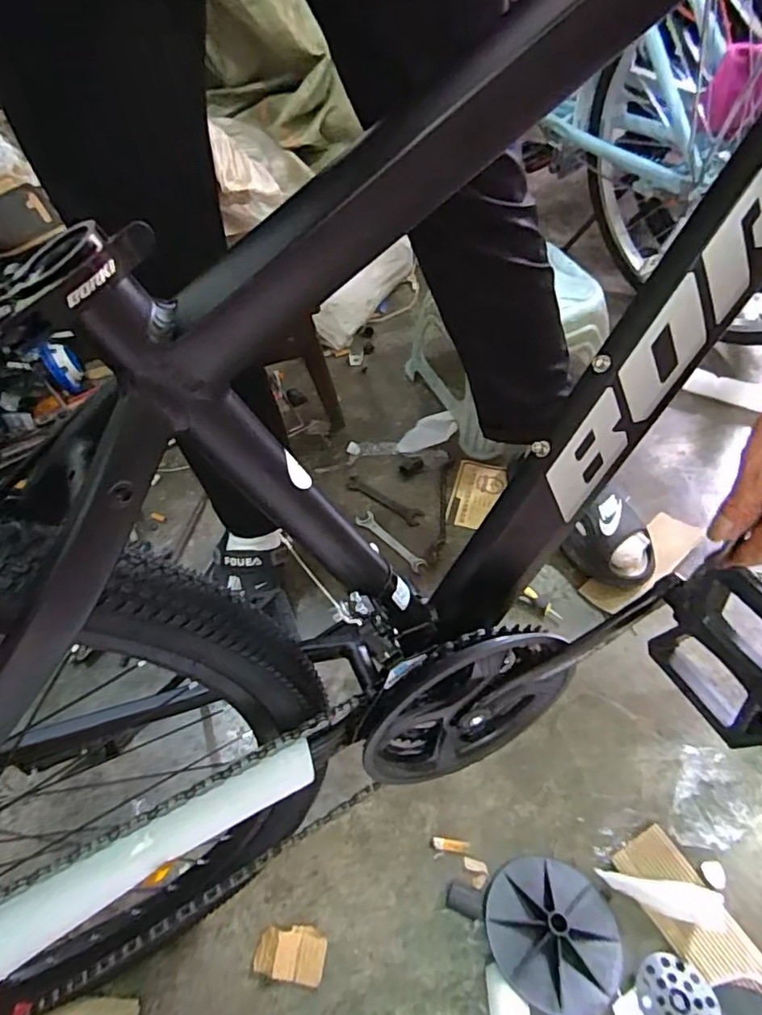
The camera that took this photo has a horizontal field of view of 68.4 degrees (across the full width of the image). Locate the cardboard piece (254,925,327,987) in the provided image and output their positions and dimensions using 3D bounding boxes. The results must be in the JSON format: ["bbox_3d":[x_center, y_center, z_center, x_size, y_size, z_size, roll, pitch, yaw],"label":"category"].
[{"bbox_3d":[-0.095,0.467,0.587,0.070,0.009,0.047,6,56,7],"label":"cardboard piece"}]

